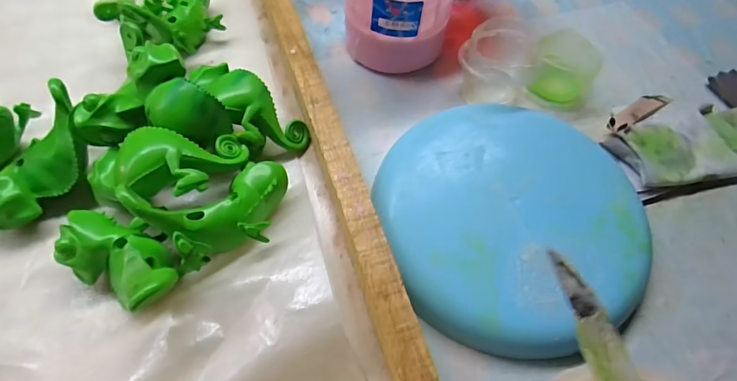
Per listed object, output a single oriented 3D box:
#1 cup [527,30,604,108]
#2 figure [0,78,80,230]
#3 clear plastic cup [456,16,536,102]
[{"bbox_3d":[0.162,-0.102,0.358,0.050,0.036,0.052,-30,64,-20],"label":"cup"},{"bbox_3d":[-0.209,-0.018,0.270,0.031,0.035,0.096,32,86,16],"label":"figure"},{"bbox_3d":[0.105,-0.106,0.352,0.054,0.046,0.059,1,58,-2],"label":"clear plastic cup"}]

